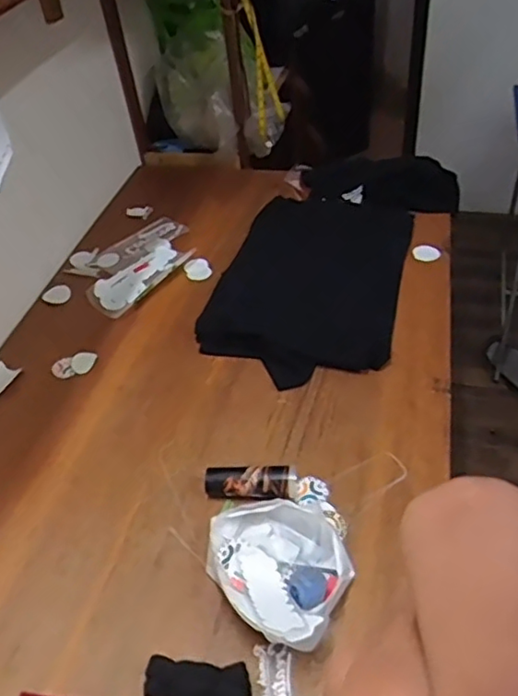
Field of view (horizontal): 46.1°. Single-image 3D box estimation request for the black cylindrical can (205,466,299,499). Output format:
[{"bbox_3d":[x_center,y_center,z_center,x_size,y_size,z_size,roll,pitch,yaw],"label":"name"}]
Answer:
[{"bbox_3d":[-0.013,0.214,0.953,0.141,0.043,0.058,2,46,9],"label":"black cylindrical can"}]

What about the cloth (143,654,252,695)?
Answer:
[{"bbox_3d":[-0.076,0.419,0.762,0.128,0.026,0.052,3,46,10],"label":"cloth"}]

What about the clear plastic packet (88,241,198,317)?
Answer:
[{"bbox_3d":[-0.273,-0.167,1.400,0.119,0.016,0.267,27,54,28],"label":"clear plastic packet"}]

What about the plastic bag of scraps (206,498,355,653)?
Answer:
[{"bbox_3d":[0.023,0.298,0.849,0.206,0.065,0.196,20,51,23],"label":"plastic bag of scraps"}]

